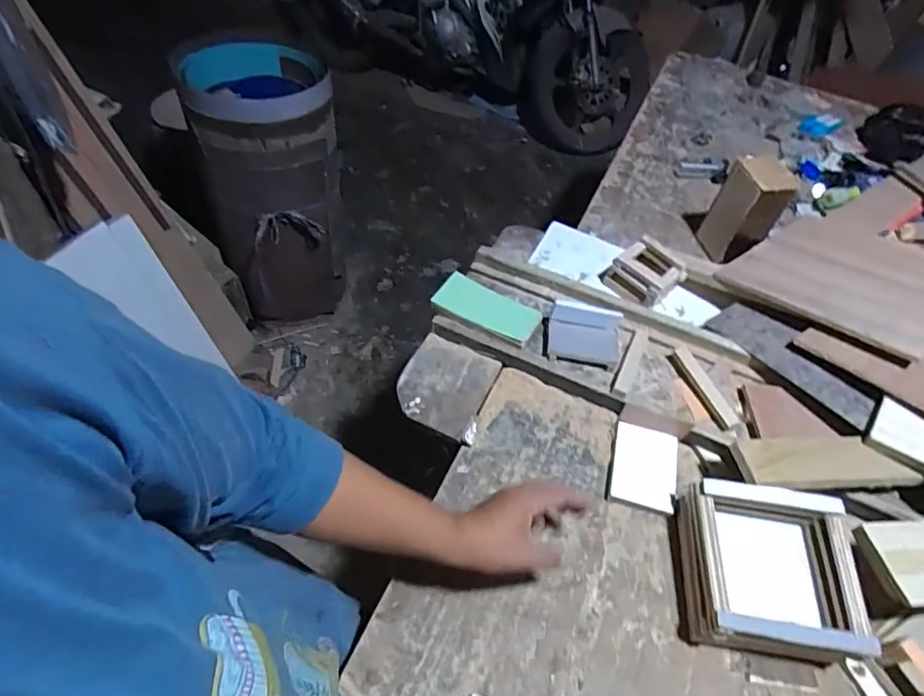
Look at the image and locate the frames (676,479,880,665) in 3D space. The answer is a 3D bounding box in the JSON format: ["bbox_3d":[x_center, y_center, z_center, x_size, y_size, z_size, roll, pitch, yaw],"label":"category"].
[{"bbox_3d":[0.305,0.222,0.523,0.145,0.082,0.142,8,52,1],"label":"frames"}]

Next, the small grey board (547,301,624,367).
[{"bbox_3d":[0.159,-0.019,0.681,0.091,0.019,0.079,10,52,3],"label":"small grey board"}]

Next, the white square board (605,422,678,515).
[{"bbox_3d":[0.212,0.141,0.613,0.072,0.018,0.096,16,52,7],"label":"white square board"}]

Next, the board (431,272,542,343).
[{"bbox_3d":[0.035,-0.056,0.723,0.140,0.013,0.069,24,54,13],"label":"board"}]

